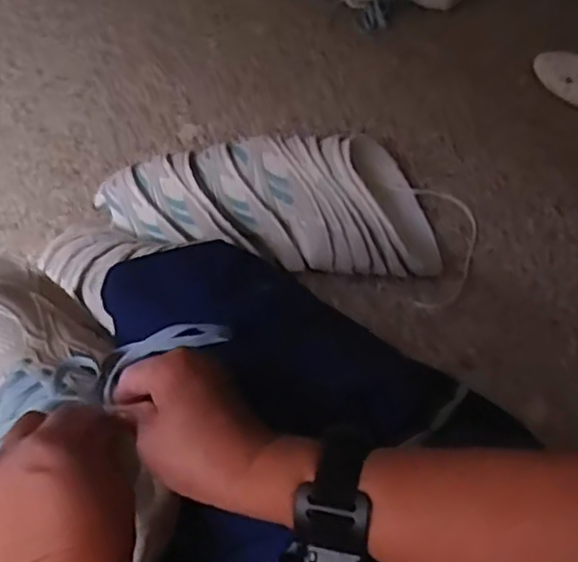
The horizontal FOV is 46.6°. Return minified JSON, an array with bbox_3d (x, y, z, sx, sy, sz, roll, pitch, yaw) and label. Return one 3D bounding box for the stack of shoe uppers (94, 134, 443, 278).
[{"bbox_3d":[-0.024,-0.119,0.934,0.466,0.104,0.185,2,63,4],"label":"stack of shoe uppers"}]

